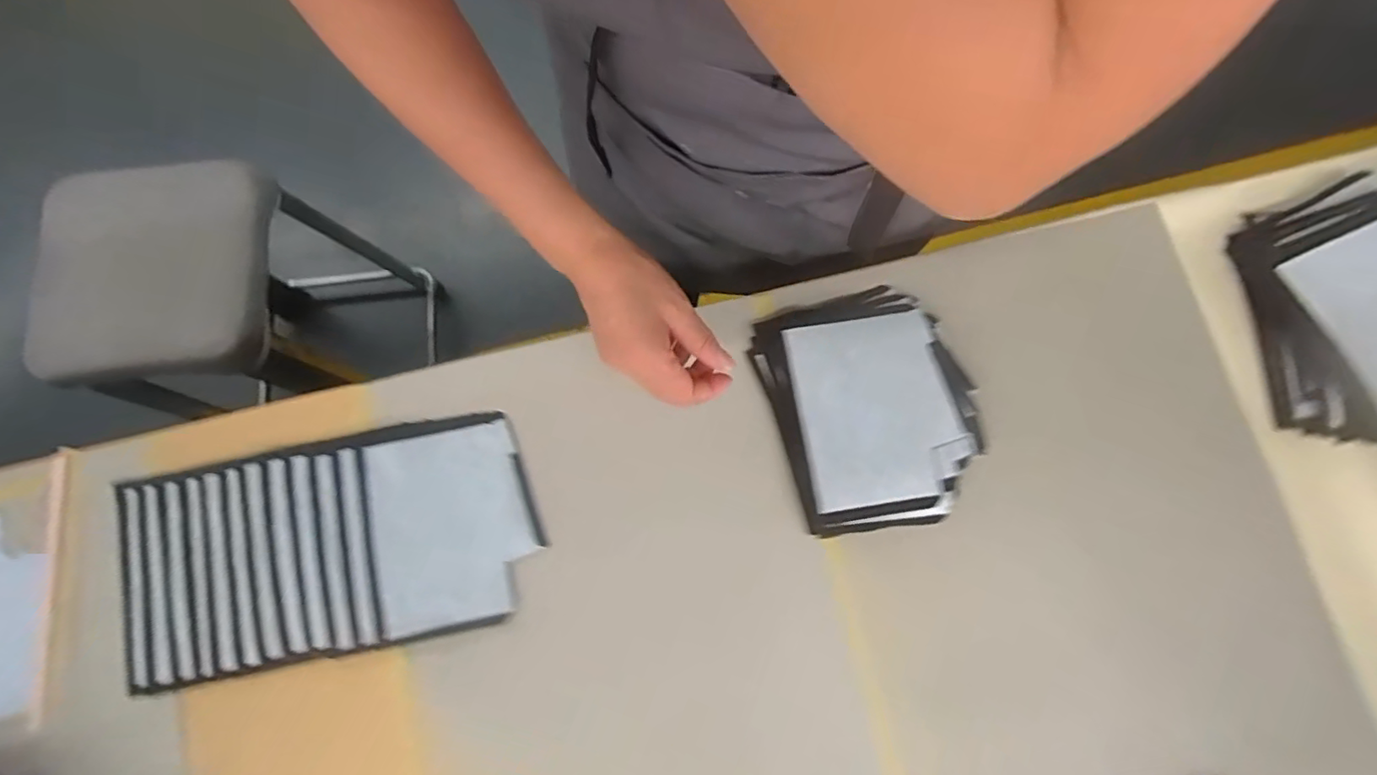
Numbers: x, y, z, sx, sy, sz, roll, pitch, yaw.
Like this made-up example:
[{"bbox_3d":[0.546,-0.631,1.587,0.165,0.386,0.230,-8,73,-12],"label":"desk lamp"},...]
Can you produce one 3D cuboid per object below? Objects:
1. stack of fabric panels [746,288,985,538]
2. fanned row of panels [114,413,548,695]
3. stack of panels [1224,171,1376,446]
[{"bbox_3d":[0.153,0.016,0.501,0.158,0.021,0.193,-17,77,-2],"label":"stack of fabric panels"},{"bbox_3d":[-0.295,0.133,0.487,0.328,0.018,0.163,-12,77,-1],"label":"fanned row of panels"},{"bbox_3d":[0.574,-0.066,0.494,0.176,0.059,0.219,-7,77,0],"label":"stack of panels"}]

